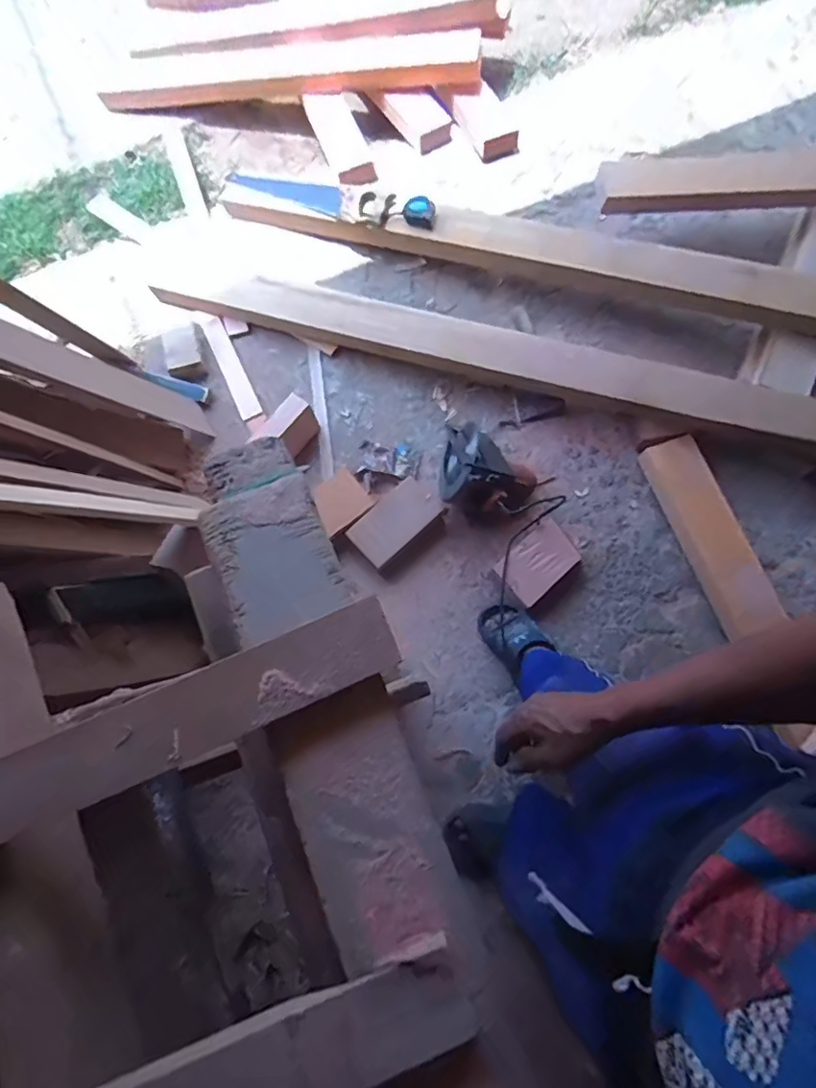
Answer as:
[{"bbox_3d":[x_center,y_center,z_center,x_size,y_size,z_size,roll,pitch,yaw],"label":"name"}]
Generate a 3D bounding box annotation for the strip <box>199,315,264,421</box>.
[{"bbox_3d":[-0.475,-0.474,1.462,0.054,0.009,0.308,-25,83,-7],"label":"strip"}]

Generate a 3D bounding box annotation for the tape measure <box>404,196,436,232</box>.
[{"bbox_3d":[0.032,-0.873,1.437,0.088,0.071,0.041,17,78,6],"label":"tape measure"}]

